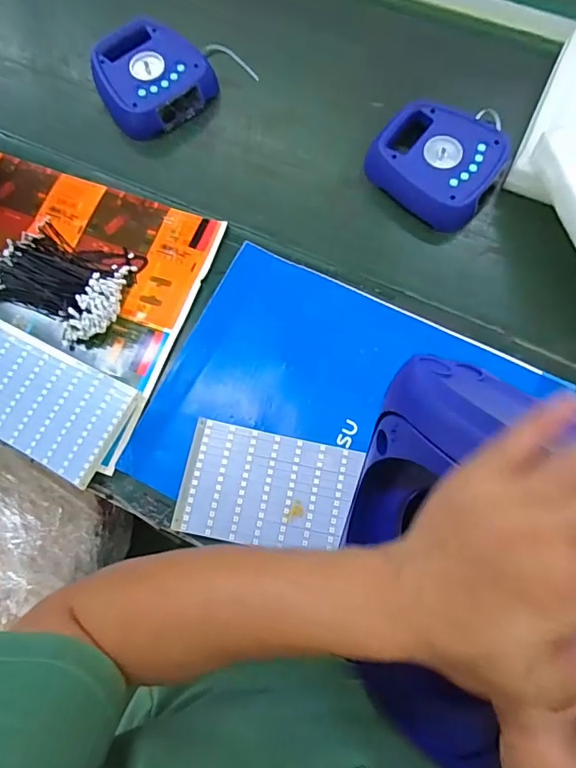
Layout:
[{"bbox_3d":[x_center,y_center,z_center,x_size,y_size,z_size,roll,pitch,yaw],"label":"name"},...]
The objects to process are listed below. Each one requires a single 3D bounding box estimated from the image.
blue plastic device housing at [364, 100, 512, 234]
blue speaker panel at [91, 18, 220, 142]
[{"bbox_3d":[0.212,-0.314,0.678,0.172,0.058,0.153,38,78,8],"label":"blue plastic device housing"},{"bbox_3d":[-0.213,-0.467,0.723,0.163,0.047,0.166,-34,79,-9],"label":"blue speaker panel"}]

